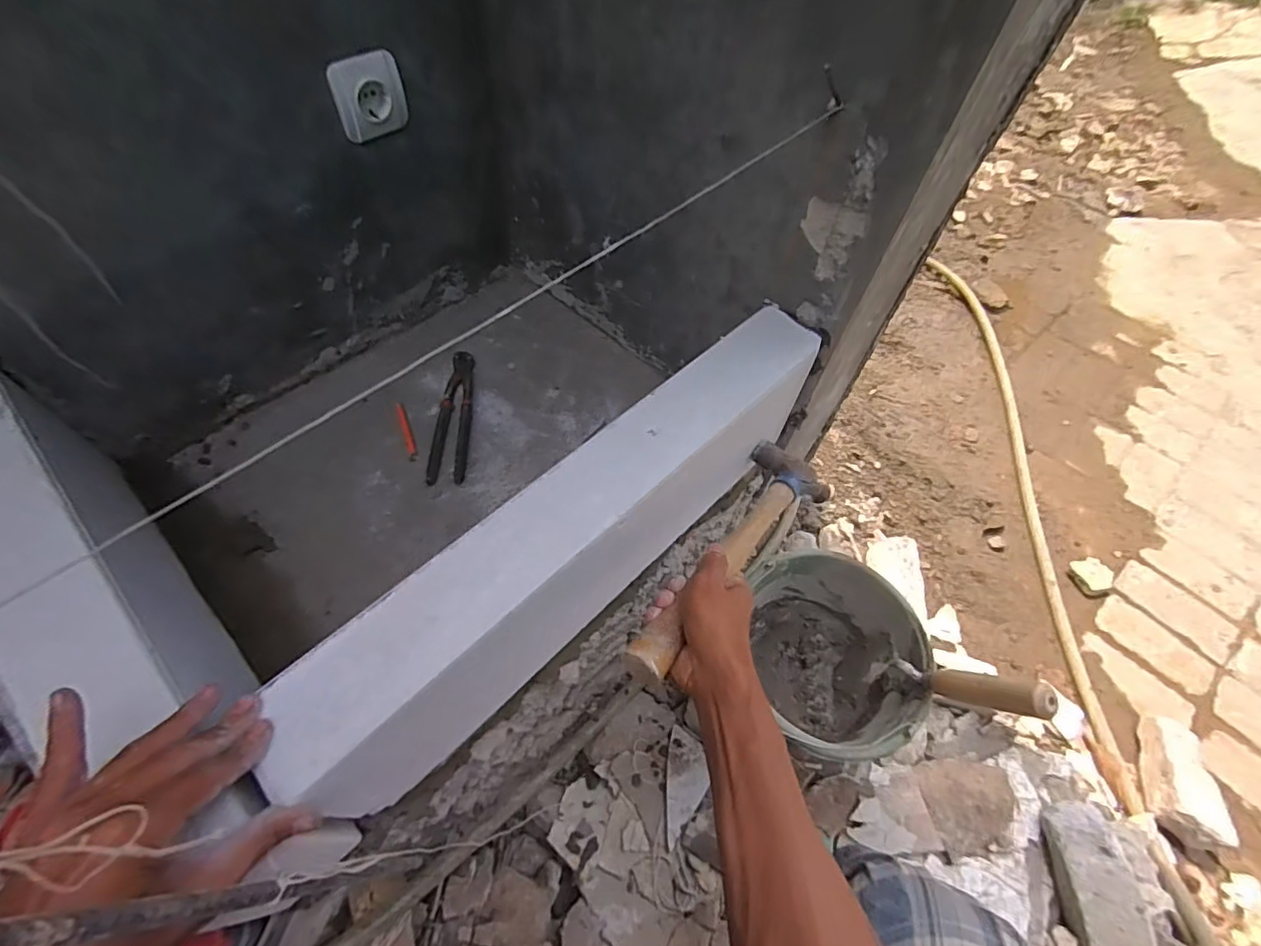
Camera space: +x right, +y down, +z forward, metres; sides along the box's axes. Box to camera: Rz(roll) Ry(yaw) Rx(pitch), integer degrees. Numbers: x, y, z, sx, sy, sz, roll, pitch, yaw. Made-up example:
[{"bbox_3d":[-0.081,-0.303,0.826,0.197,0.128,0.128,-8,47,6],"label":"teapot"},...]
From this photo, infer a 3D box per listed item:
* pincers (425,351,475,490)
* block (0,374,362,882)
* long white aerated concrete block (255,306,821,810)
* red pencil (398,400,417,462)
[{"bbox_3d":[-0.246,-0.083,0.780,0.049,0.013,0.221,0,59,-4],"label":"pincers"},{"bbox_3d":[-0.454,0.110,0.485,0.514,0.200,0.079,40,64,19],"label":"block"},{"bbox_3d":[-0.036,0.057,0.540,0.076,0.183,0.575,41,63,19],"label":"long white aerated concrete block"},{"bbox_3d":[-0.308,-0.057,0.766,0.011,0.012,0.093,-16,61,-14],"label":"red pencil"}]

